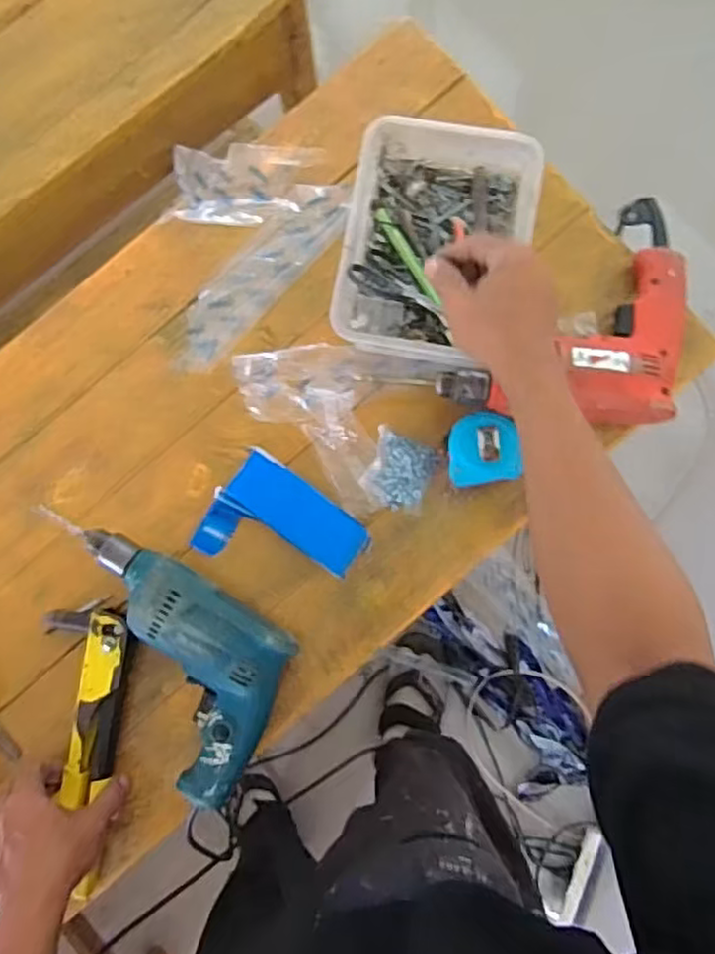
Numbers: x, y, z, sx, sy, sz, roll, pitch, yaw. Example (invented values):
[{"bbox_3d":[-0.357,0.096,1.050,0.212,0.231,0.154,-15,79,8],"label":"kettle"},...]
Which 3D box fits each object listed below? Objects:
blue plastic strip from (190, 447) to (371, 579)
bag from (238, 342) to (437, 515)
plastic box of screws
[{"bbox_3d":[-0.073,0.055,0.650,0.141,0.020,0.109,36,86,6],"label":"blue plastic strip"},{"bbox_3d":[-0.009,-0.059,0.652,0.209,0.033,0.122,43,87,6],"label":"bag"},{"bbox_3d":[0.075,-0.221,0.661,0.170,0.050,0.237,10,84,4],"label":"plastic box of screws"}]

